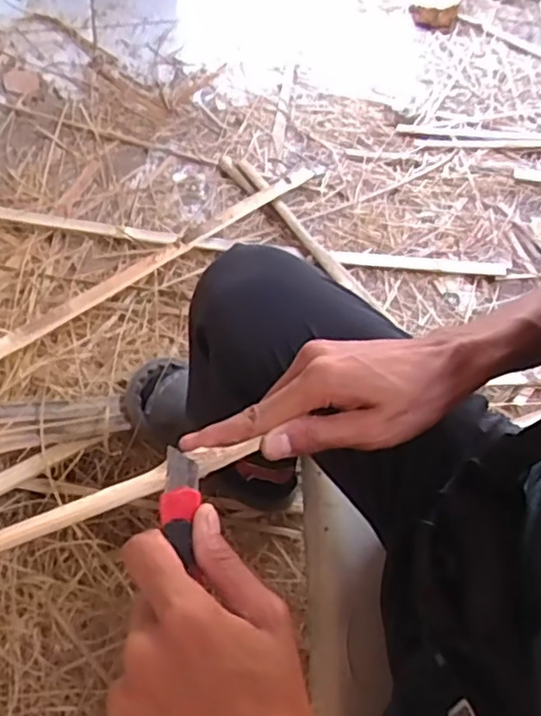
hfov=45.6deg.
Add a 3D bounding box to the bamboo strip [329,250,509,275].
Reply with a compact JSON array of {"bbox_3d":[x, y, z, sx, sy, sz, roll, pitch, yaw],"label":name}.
[{"bbox_3d":[0.267,-0.170,1.153,0.312,0.005,0.023,5,66,-1],"label":"bamboo strip"}]

